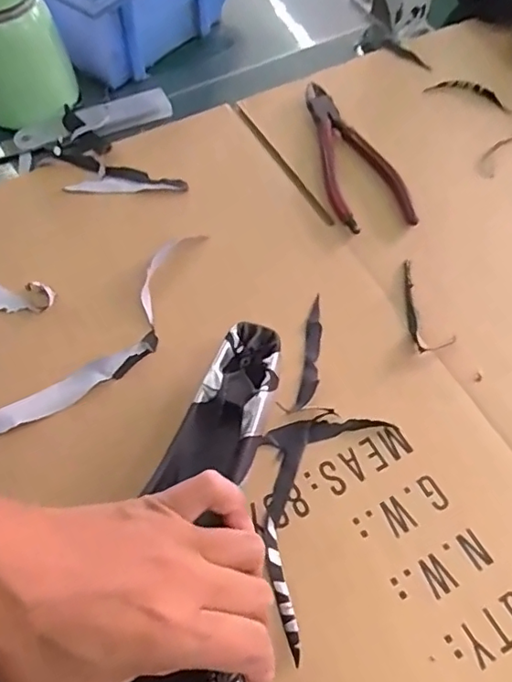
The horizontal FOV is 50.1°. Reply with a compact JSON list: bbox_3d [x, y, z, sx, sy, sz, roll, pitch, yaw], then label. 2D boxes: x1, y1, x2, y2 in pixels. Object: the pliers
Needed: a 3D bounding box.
[{"bbox_3d":[0.077,-0.145,0.419,0.060,0.011,0.147,-7,62,-4],"label":"pliers"}]

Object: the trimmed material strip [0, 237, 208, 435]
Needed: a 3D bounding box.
[{"bbox_3d":[-0.095,0.005,0.338,0.044,0.007,0.192,36,67,17],"label":"trimmed material strip"}]

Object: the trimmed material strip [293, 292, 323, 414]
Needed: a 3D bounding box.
[{"bbox_3d":[0.035,0.006,0.340,0.011,0.004,0.078,9,62,4],"label":"trimmed material strip"}]

